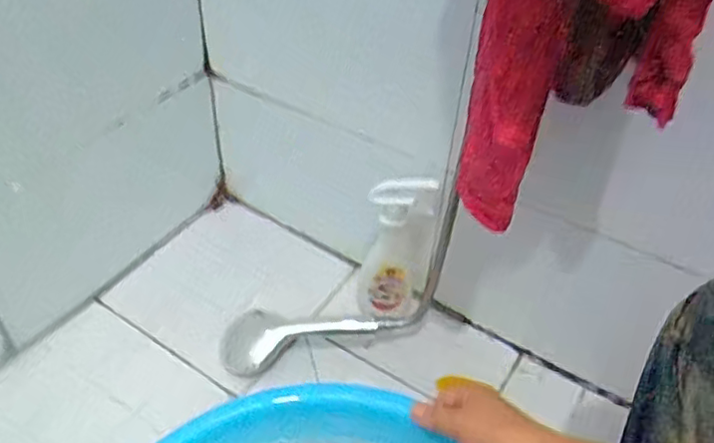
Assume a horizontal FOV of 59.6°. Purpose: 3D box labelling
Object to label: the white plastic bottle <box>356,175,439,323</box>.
[{"bbox_3d":[0.056,0.048,0.876,0.102,0.247,0.059,8,42,5],"label":"white plastic bottle"}]

